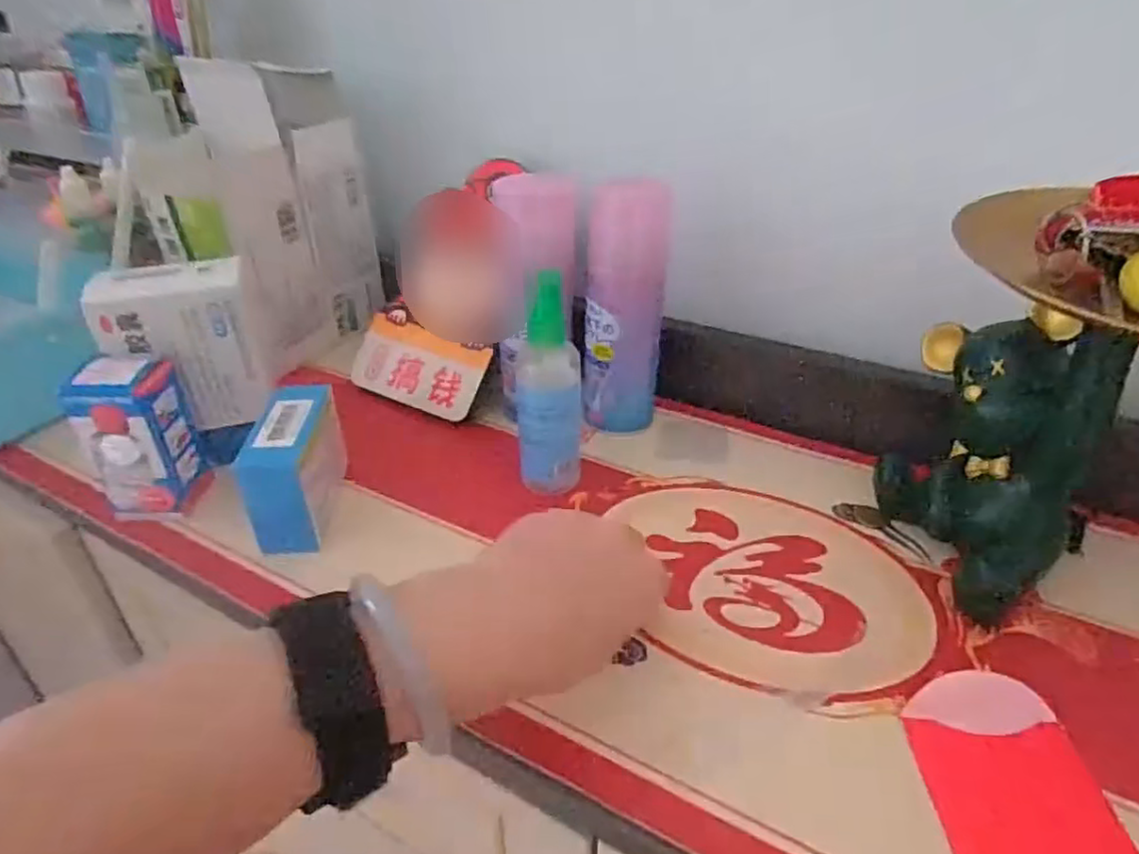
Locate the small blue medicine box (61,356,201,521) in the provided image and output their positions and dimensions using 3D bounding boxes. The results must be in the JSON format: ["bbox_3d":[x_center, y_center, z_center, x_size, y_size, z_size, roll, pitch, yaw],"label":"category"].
[{"bbox_3d":[-0.256,0.006,0.411,0.044,0.096,0.044,-3,33,-3],"label":"small blue medicine box"}]

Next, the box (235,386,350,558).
[{"bbox_3d":[-0.163,0.020,0.417,0.035,0.065,0.095,-4,33,-5],"label":"box"}]

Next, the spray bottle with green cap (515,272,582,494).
[{"bbox_3d":[-0.012,-0.021,0.417,0.038,0.136,0.036,-3,33,-2],"label":"spray bottle with green cap"}]

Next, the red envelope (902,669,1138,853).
[{"bbox_3d":[0.181,0.150,0.273,0.067,0.004,0.114,-2,36,4],"label":"red envelope"}]

